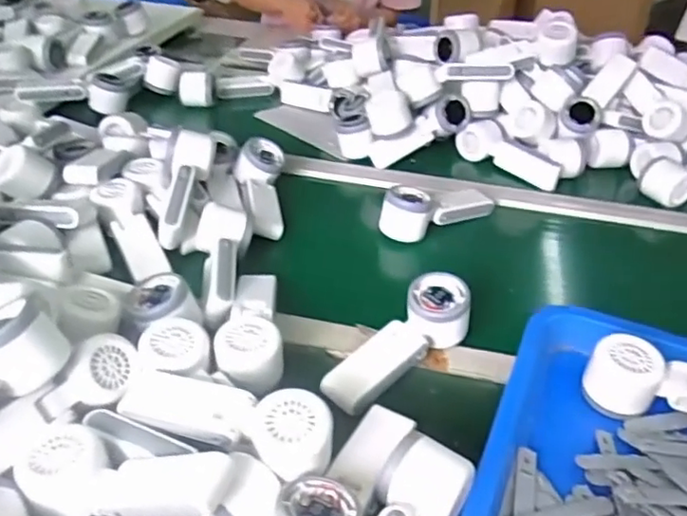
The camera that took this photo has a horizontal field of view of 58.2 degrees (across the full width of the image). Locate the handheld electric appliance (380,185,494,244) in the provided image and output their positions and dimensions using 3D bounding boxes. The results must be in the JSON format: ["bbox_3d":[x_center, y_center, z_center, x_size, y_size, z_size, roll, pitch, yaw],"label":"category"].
[{"bbox_3d":[0.120,-0.070,0.791,0.166,0.055,0.050,-23,43,-32],"label":"handheld electric appliance"}]

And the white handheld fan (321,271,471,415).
[{"bbox_3d":[0.052,0.081,0.575,0.163,0.045,0.054,-38,50,-21],"label":"white handheld fan"}]

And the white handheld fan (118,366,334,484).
[{"bbox_3d":[-0.092,0.113,0.463,0.172,0.038,0.050,17,37,18],"label":"white handheld fan"}]

